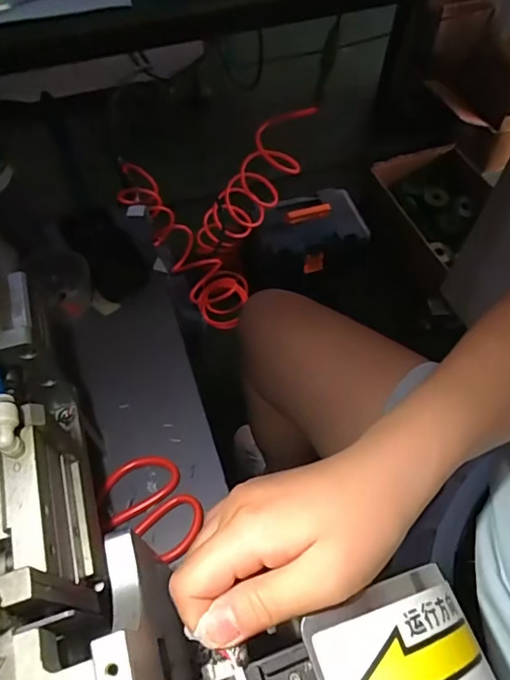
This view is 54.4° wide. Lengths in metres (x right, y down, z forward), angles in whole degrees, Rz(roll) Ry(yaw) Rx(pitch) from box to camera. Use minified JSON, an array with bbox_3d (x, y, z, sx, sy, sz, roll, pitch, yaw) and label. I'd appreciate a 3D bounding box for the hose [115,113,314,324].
[{"bbox_3d":[-0.131,-0.307,1.149,0.382,0.344,0.364,30,63,18],"label":"hose"}]

